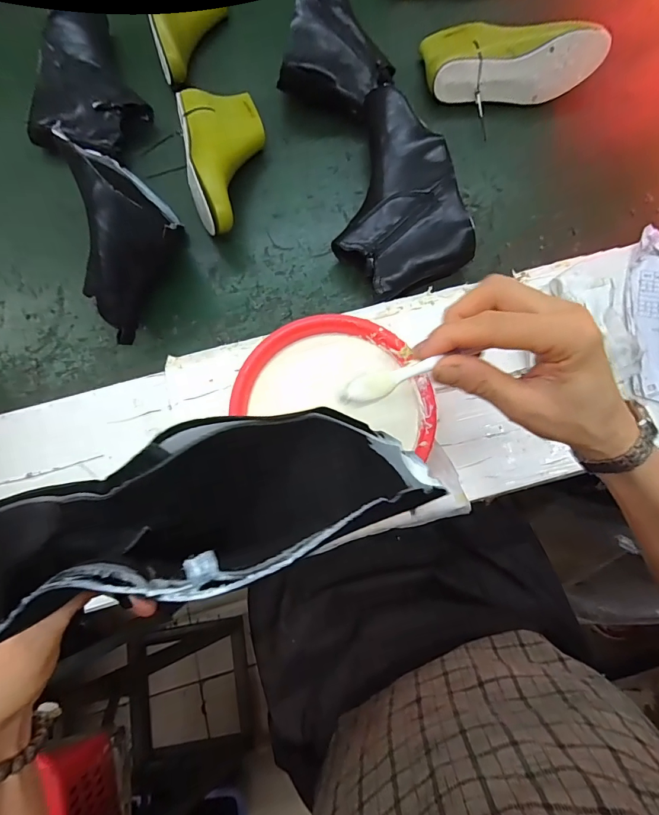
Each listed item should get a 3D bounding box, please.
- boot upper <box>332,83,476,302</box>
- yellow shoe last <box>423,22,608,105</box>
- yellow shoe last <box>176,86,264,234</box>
[{"bbox_3d":[0.070,-0.269,0.527,0.151,0.076,0.254,-19,77,-3],"label":"boot upper"},{"bbox_3d":[0.251,-0.504,0.582,0.232,0.087,0.128,-9,76,-1],"label":"yellow shoe last"},{"bbox_3d":[-0.136,-0.328,0.546,0.108,0.071,0.227,-10,76,-1],"label":"yellow shoe last"}]

